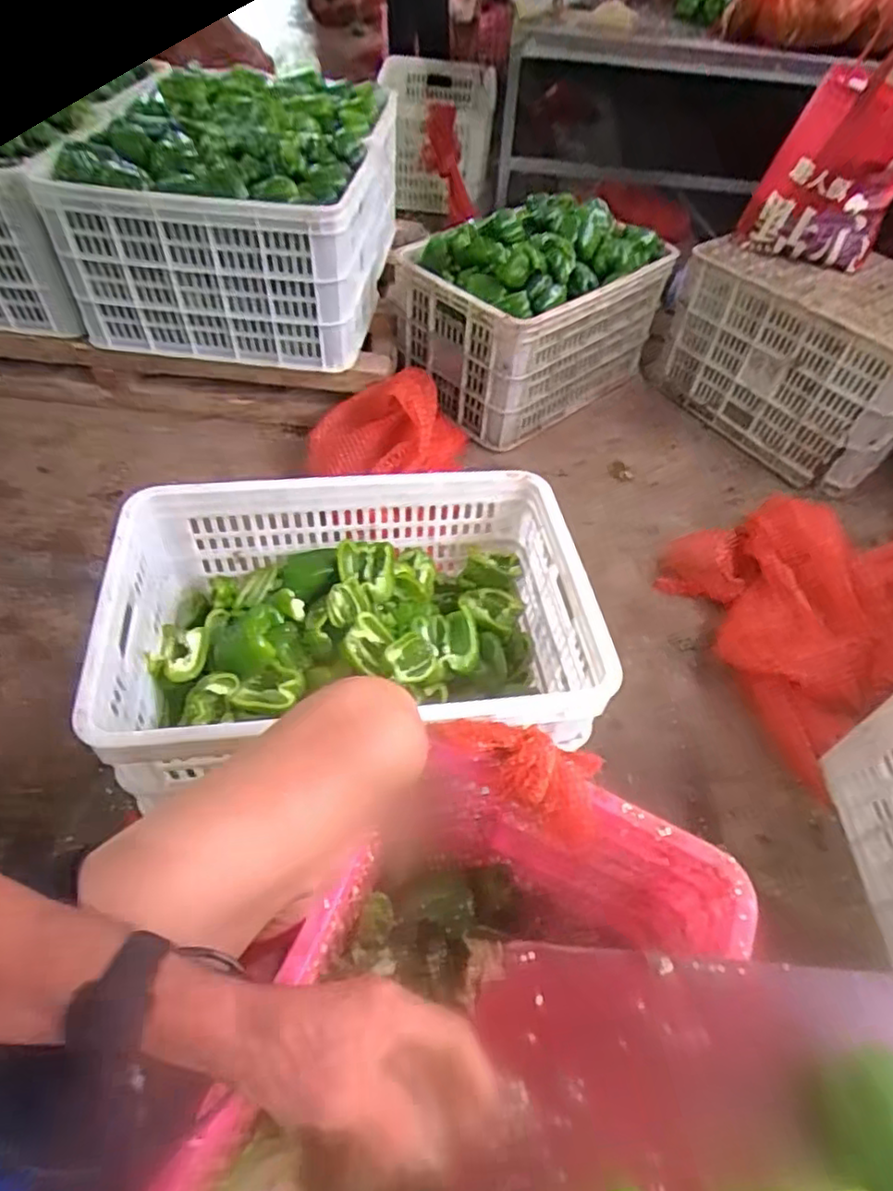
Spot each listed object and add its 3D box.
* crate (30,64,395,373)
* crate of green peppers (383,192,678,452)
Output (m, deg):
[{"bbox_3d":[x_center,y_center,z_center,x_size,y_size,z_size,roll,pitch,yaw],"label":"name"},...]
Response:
[{"bbox_3d":[-0.371,-0.737,1.247,0.479,0.327,0.619,7,51,0],"label":"crate"},{"bbox_3d":[0.180,-0.610,1.403,0.526,0.340,0.353,-34,61,-27],"label":"crate of green peppers"}]

